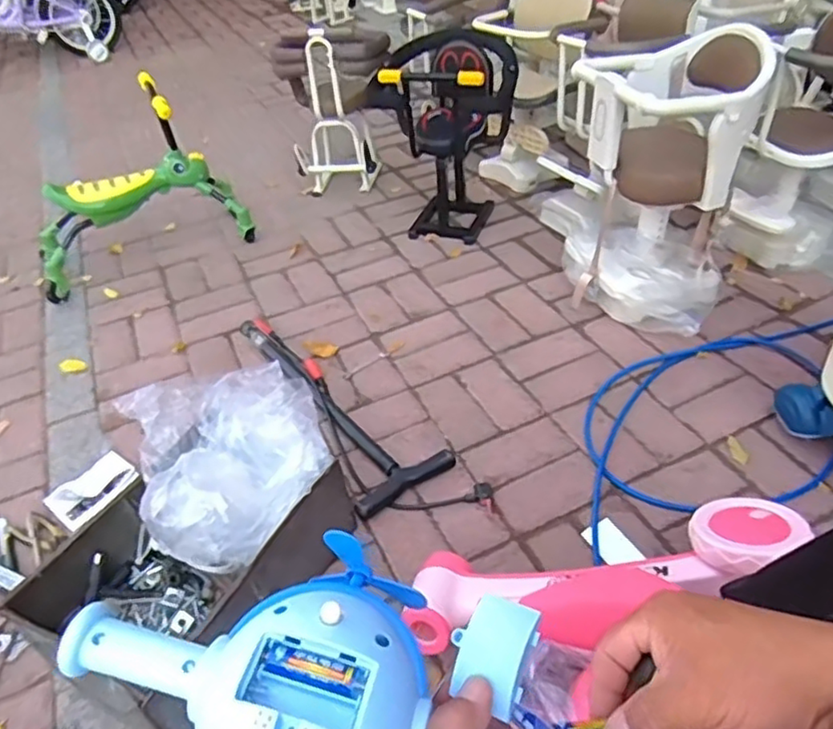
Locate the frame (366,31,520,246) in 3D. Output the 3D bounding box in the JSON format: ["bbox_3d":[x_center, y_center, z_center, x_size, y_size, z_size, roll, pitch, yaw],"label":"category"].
[{"bbox_3d":[0.076,-0.597,1.704,0.342,0.480,0.344,2,41,8],"label":"frame"}]

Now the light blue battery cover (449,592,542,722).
[{"bbox_3d":[0.043,0.162,0.364,0.043,0.009,0.056,16,62,23],"label":"light blue battery cover"}]

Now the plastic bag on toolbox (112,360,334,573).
[{"bbox_3d":[-0.271,0.130,0.949,0.262,0.123,0.303,-18,43,-15],"label":"plastic bag on toolbox"}]

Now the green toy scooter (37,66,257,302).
[{"bbox_3d":[-0.765,-0.470,1.676,0.554,0.411,0.297,-25,45,-22],"label":"green toy scooter"}]

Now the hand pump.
[{"bbox_3d":[-0.175,0.050,1.297,0.196,0.037,0.611,-25,45,-22],"label":"hand pump"}]

